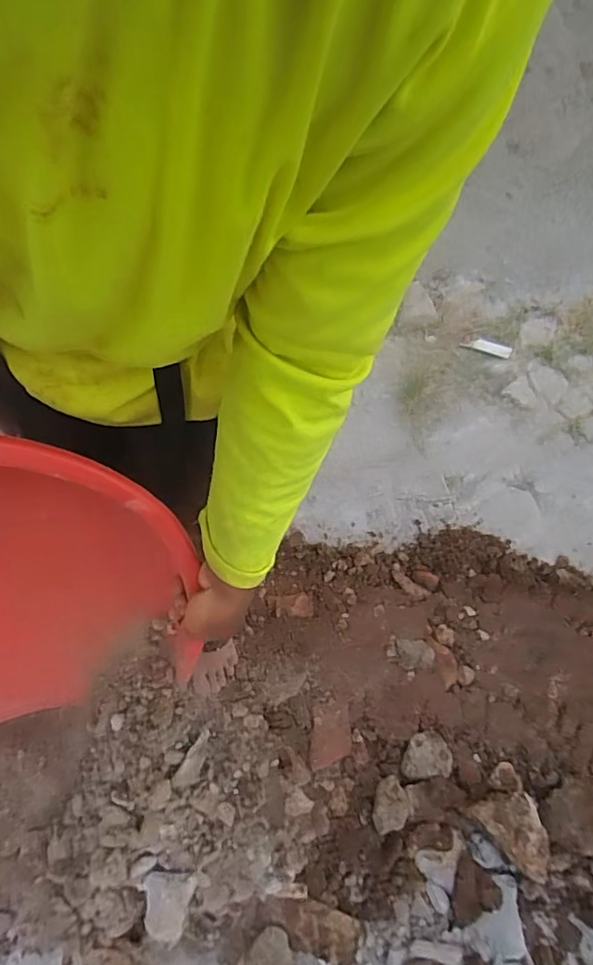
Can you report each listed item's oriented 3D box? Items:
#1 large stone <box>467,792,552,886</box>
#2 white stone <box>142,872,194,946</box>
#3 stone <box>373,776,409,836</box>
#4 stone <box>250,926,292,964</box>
[{"bbox_3d":[0.394,0.612,0.916,0.099,0.056,0.144,-34,71,-21],"label":"large stone"},{"bbox_3d":[-0.156,0.523,0.635,0.061,0.040,0.085,3,90,-20],"label":"white stone"},{"bbox_3d":[0.171,0.581,0.933,0.061,0.030,0.089,15,62,1],"label":"stone"},{"bbox_3d":[-0.040,0.789,0.844,0.065,0.026,0.097,-10,64,-11],"label":"stone"}]

